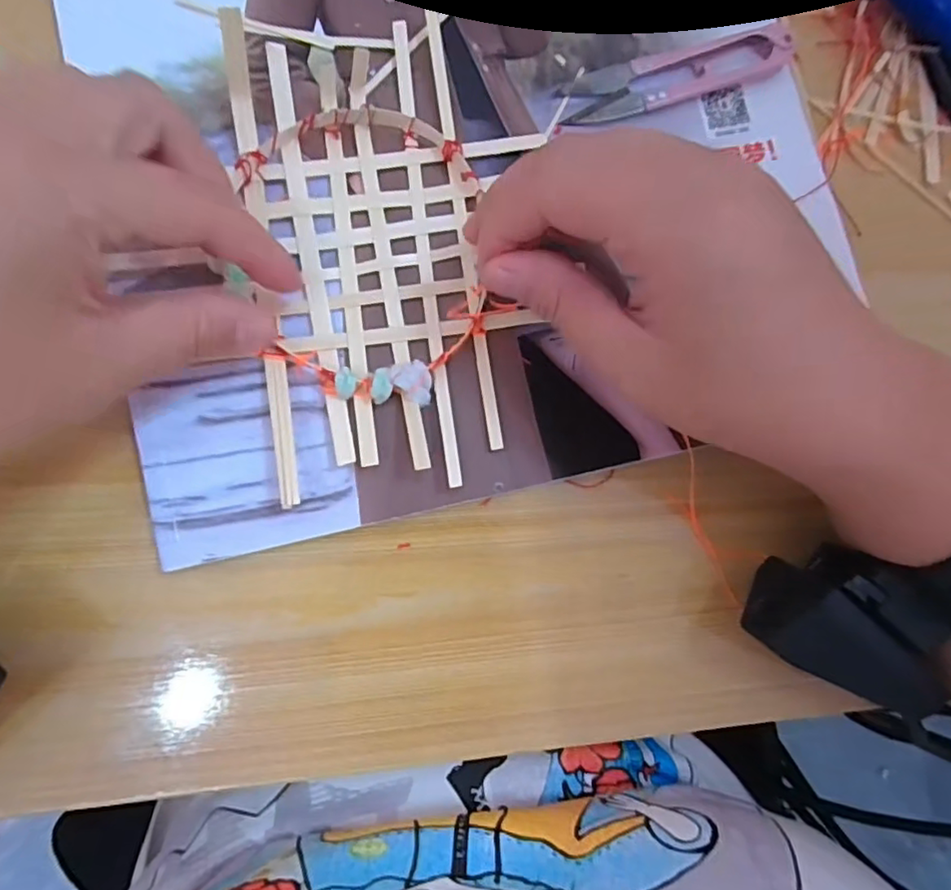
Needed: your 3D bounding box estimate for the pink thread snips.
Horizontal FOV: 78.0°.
[{"bbox_3d":[0.083,-0.152,0.242,0.098,0.011,0.022,-17,87,-8],"label":"pink thread snips"}]

